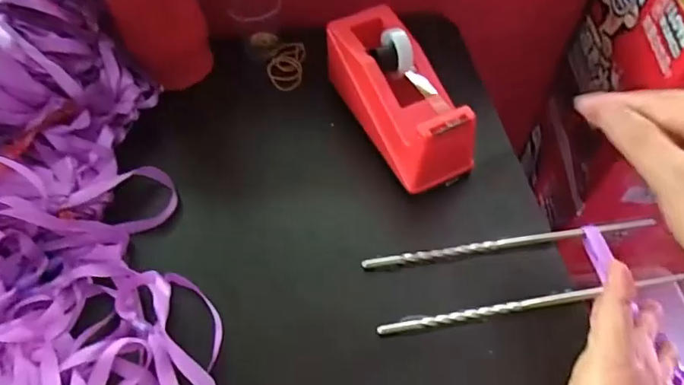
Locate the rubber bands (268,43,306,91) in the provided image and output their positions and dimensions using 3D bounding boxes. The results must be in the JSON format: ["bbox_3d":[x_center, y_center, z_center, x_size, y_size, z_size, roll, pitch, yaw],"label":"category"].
[{"bbox_3d":[-0.054,-0.123,0.504,0.033,0.008,0.058,3,56,2],"label":"rubber bands"}]

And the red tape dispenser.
[{"bbox_3d":[0.043,-0.080,0.419,0.066,0.059,0.154,-21,58,-13],"label":"red tape dispenser"}]

